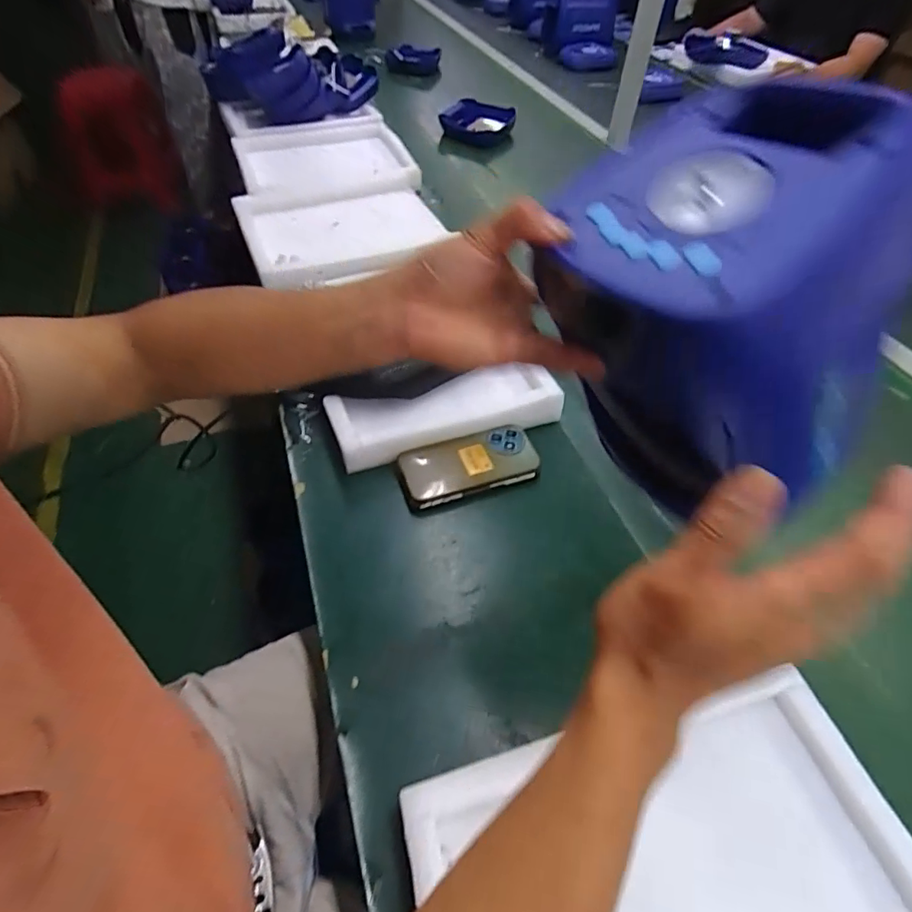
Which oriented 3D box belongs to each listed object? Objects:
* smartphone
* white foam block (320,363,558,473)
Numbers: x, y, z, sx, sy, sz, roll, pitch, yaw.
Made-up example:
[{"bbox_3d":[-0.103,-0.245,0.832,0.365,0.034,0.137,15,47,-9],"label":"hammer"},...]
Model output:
[{"bbox_3d":[0.015,0.013,0.612,0.161,0.018,0.074,-16,52,-16],"label":"smartphone"},{"bbox_3d":[-0.016,-0.059,0.657,0.280,0.049,0.101,-14,52,-12],"label":"white foam block"}]

